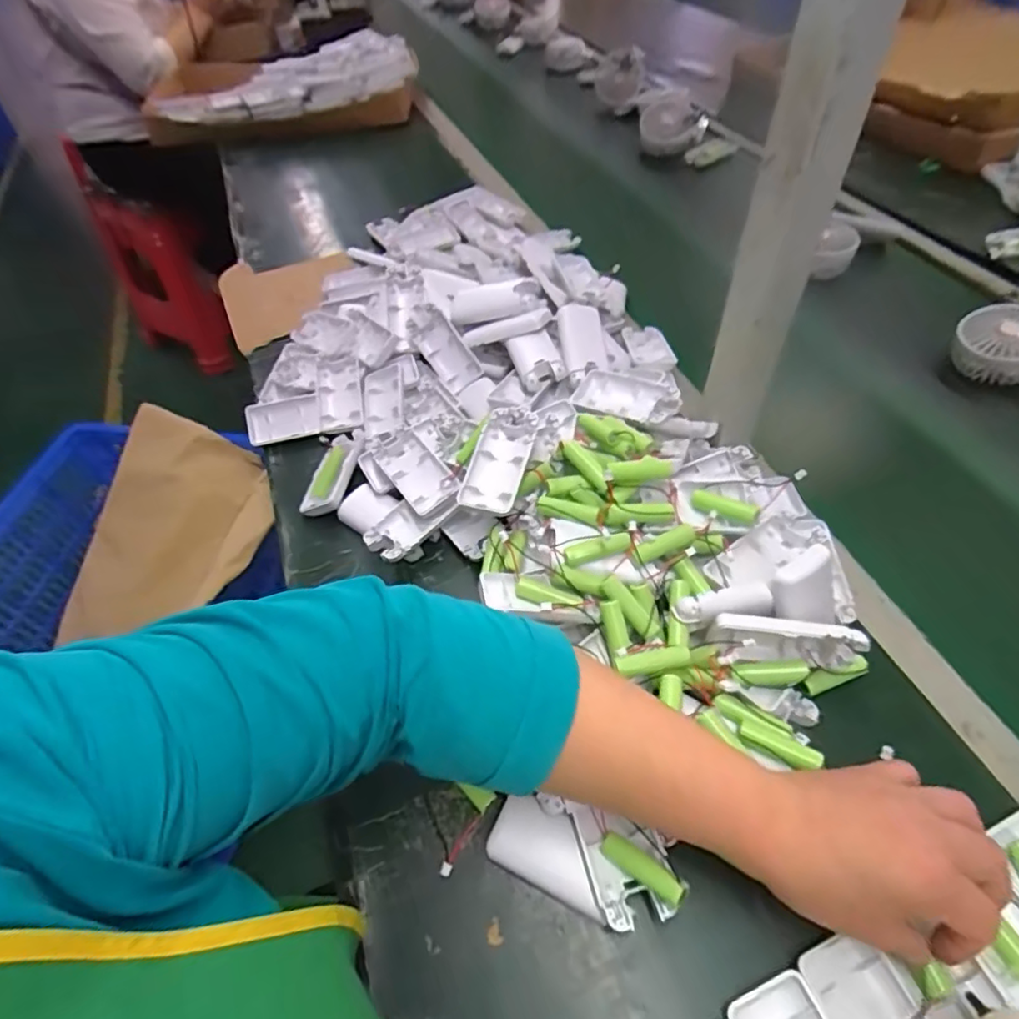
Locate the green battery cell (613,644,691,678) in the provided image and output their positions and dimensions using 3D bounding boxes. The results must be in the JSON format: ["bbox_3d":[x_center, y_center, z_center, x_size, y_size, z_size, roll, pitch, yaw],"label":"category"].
[{"bbox_3d":[0.093,0.099,0.388,0.048,0.014,0.014,-11,51,-4],"label":"green battery cell"}]

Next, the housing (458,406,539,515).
[{"bbox_3d":[-0.006,-0.041,0.480,0.043,0.019,0.095,15,71,16],"label":"housing"}]

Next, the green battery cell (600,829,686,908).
[{"bbox_3d":[0.077,0.206,0.339,0.049,0.014,0.014,20,51,40],"label":"green battery cell"}]

